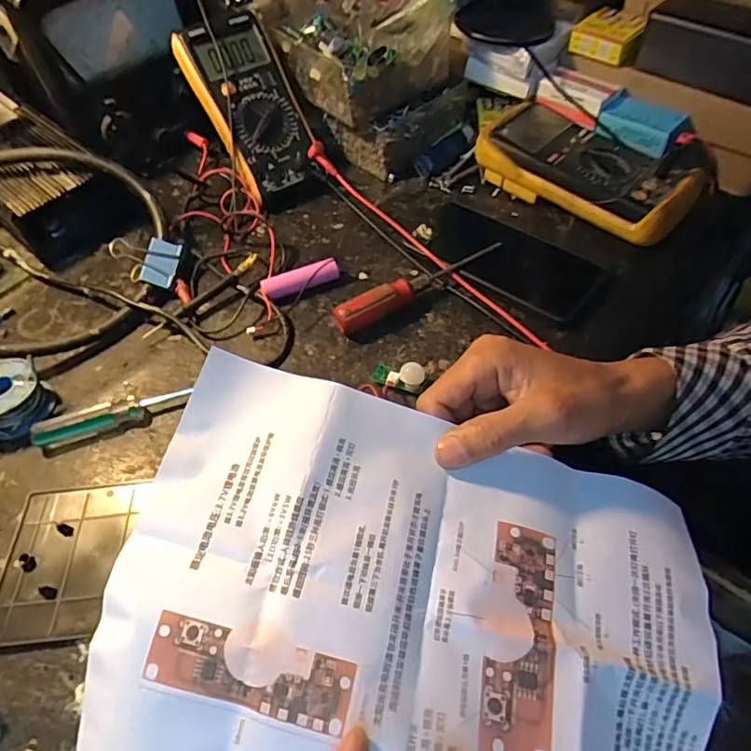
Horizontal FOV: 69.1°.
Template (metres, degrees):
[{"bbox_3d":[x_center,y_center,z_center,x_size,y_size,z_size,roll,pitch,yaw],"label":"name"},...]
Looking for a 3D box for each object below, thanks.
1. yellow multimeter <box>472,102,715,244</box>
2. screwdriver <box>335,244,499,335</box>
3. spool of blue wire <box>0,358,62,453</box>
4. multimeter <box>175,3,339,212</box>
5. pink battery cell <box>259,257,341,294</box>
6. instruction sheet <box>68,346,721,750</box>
[{"bbox_3d":[0.194,-0.192,0.500,0.189,0.045,0.095,37,63,27],"label":"yellow multimeter"},{"bbox_3d":[0.036,-0.072,0.441,0.150,0.025,0.020,-27,56,-16],"label":"screwdriver"},{"bbox_3d":[-0.263,0.019,0.395,0.053,0.030,0.050,-2,53,2],"label":"spool of blue wire"},{"bbox_3d":[-0.113,-0.253,0.524,0.089,0.034,0.178,-32,97,-19],"label":"multimeter"},{"bbox_3d":[-0.062,-0.079,0.458,0.065,0.019,0.015,-20,54,-11],"label":"pink battery cell"},{"bbox_3d":[0.023,0.117,0.268,0.287,0.030,0.200,17,60,-2],"label":"instruction sheet"}]

